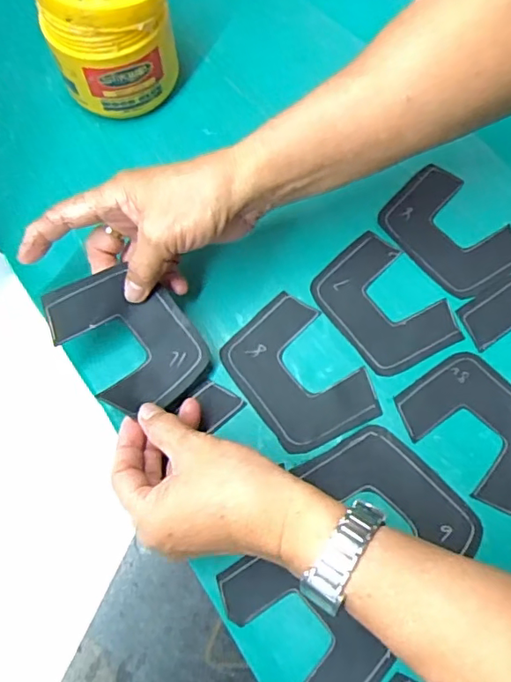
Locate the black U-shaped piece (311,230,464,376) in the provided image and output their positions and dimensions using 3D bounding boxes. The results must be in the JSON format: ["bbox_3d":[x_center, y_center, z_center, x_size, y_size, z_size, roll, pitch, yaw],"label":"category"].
[{"bbox_3d":[0.093,-0.027,0.398,0.075,0.004,0.101,-34,74,-12],"label":"black U-shaped piece"}]

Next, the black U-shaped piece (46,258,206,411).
[{"bbox_3d":[-0.083,-0.003,0.362,0.076,0.006,0.101,-38,91,-19],"label":"black U-shaped piece"}]

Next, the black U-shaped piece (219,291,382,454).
[{"bbox_3d":[0.029,0.024,0.380,0.075,0.005,0.105,-34,74,-12],"label":"black U-shaped piece"}]

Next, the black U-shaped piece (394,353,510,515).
[{"bbox_3d":[0.154,0.059,0.368,0.075,0.004,0.104,-42,73,-12],"label":"black U-shaped piece"}]

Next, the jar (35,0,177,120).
[{"bbox_3d":[-0.112,-0.242,0.422,0.089,0.101,0.088,0,70,-1],"label":"jar"}]

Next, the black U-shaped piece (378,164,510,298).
[{"bbox_3d":[0.150,-0.083,0.419,0.074,0.006,0.102,-39,78,-8],"label":"black U-shaped piece"}]

